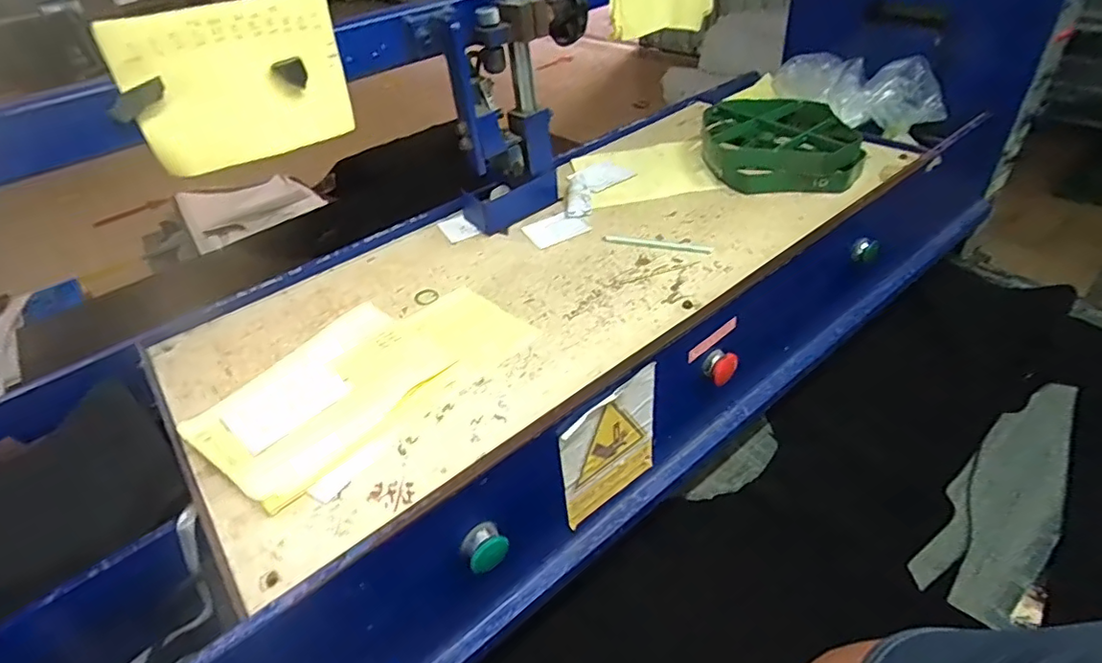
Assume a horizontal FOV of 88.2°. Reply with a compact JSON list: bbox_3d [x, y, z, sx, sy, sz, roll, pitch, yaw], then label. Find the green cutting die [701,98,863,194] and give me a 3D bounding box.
[{"bbox_3d":[0.355,-0.295,0.893,0.224,0.078,0.204,5,42,14],"label":"green cutting die"}]

